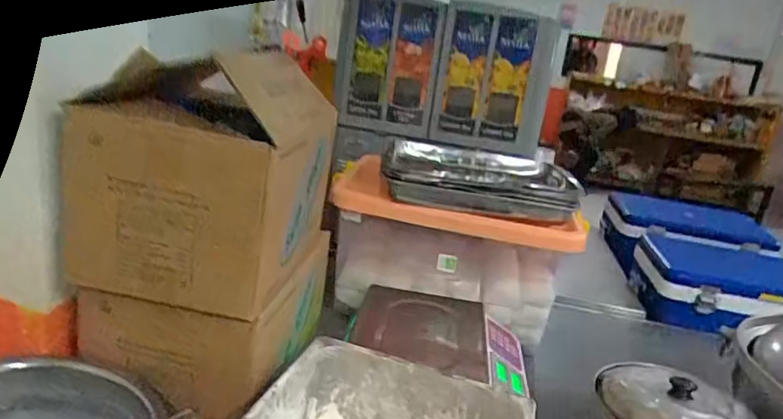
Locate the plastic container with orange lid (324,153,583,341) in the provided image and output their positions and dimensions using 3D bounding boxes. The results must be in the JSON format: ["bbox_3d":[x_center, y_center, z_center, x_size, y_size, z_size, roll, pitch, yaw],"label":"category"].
[{"bbox_3d":[0.126,0.081,1.203,0.485,0.253,0.232,10,17,7],"label":"plastic container with orange lid"}]

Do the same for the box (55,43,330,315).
[{"bbox_3d":[-0.247,-0.049,0.806,0.260,0.268,0.320,9,17,5],"label":"box"}]

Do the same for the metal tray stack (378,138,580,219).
[{"bbox_3d":[0.179,-0.068,1.195,0.373,0.065,0.319,7,17,-1],"label":"metal tray stack"}]

